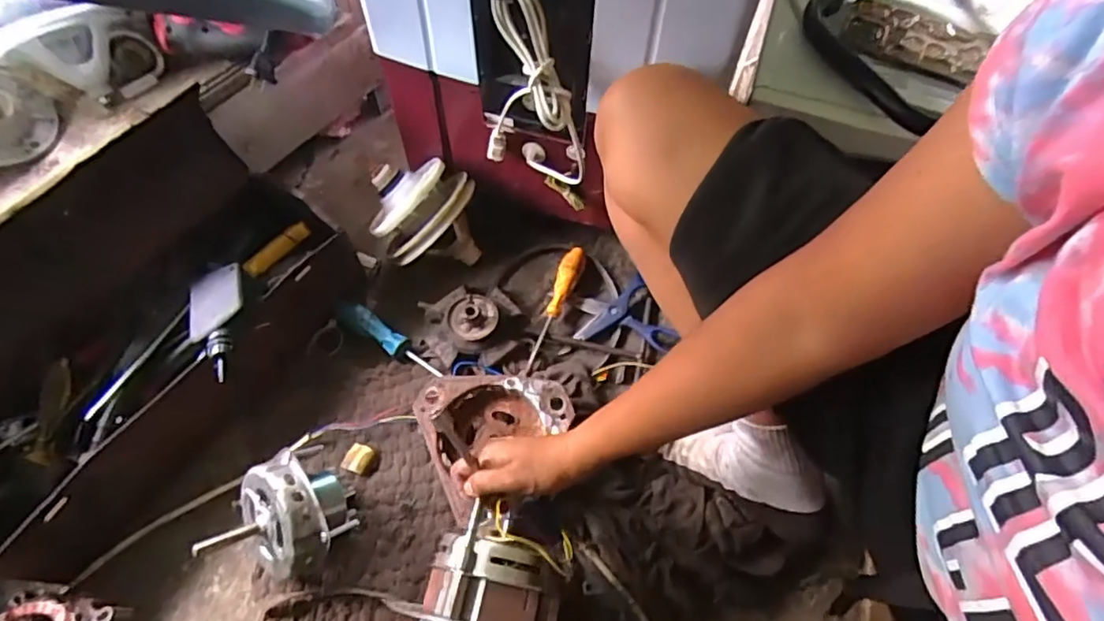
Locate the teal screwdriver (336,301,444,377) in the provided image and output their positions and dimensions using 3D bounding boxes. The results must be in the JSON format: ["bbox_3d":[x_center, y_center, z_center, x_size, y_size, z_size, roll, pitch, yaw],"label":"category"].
[{"bbox_3d":[-0.200,0.036,0.745,0.156,0.023,0.028,32,66,13],"label":"teal screwdriver"}]

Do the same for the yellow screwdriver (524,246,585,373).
[{"bbox_3d":[0.001,-0.001,0.780,0.027,0.032,0.180,19,63,7],"label":"yellow screwdriver"}]

